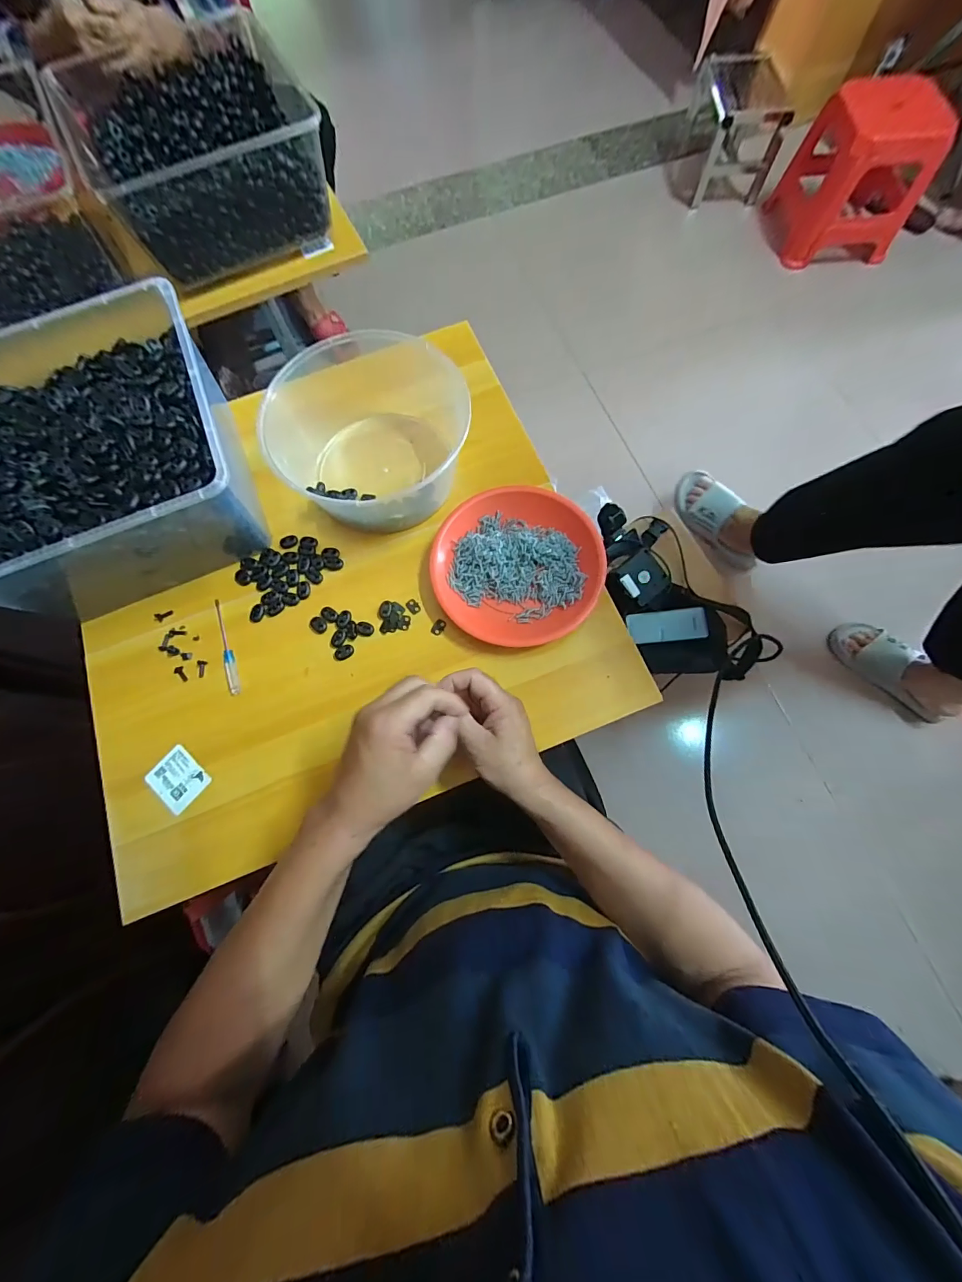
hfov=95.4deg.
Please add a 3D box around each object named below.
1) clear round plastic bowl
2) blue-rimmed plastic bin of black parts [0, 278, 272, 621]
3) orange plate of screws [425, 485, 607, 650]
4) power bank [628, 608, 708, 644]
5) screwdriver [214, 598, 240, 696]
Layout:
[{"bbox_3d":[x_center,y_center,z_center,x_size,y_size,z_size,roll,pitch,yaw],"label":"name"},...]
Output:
[{"bbox_3d":[-0.134,-0.241,0.520,0.197,0.094,0.200,0,74,2],"label":"clear round plastic bowl"},{"bbox_3d":[-0.435,-0.211,0.504,0.306,0.139,0.331,-23,75,-5],"label":"blue-rimmed plastic bin of black parts"},{"bbox_3d":[0.041,-0.088,0.506,0.188,0.031,0.181,0,74,2],"label":"orange plate of screws"},{"bbox_3d":[0.310,-0.025,0.724,0.124,0.017,0.051,-3,74,1],"label":"power bank"},{"bbox_3d":[-0.292,0.005,0.500,0.011,0.010,0.119,-22,75,-4],"label":"screwdriver"}]

